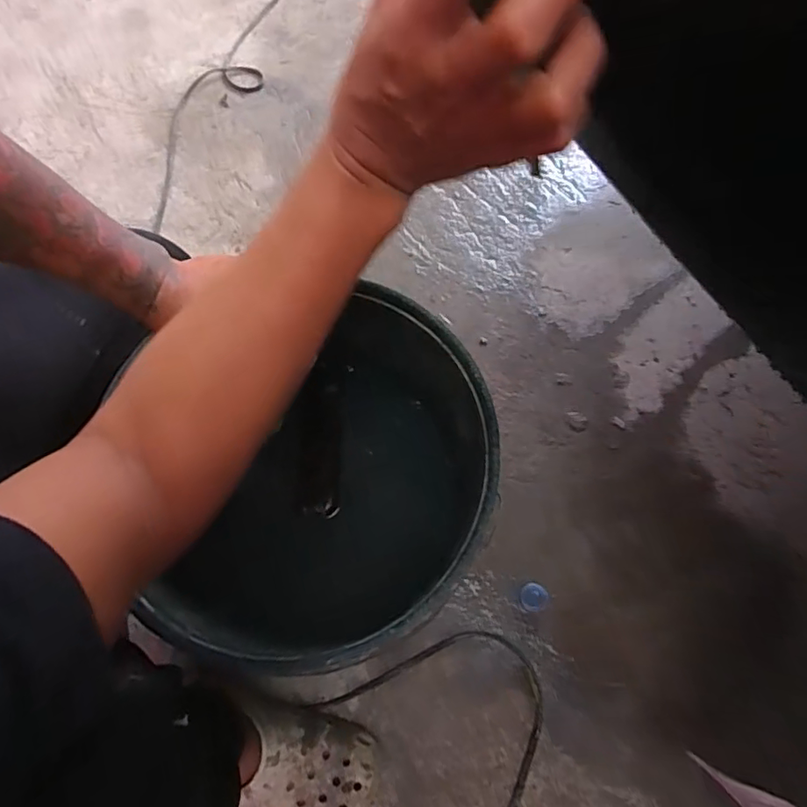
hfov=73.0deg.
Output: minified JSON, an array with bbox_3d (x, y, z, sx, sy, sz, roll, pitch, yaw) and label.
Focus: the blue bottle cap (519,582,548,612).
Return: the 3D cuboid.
[{"bbox_3d":[0.161,0.237,0.668,0.033,0.007,0.033,1,67,-2],"label":"blue bottle cap"}]

